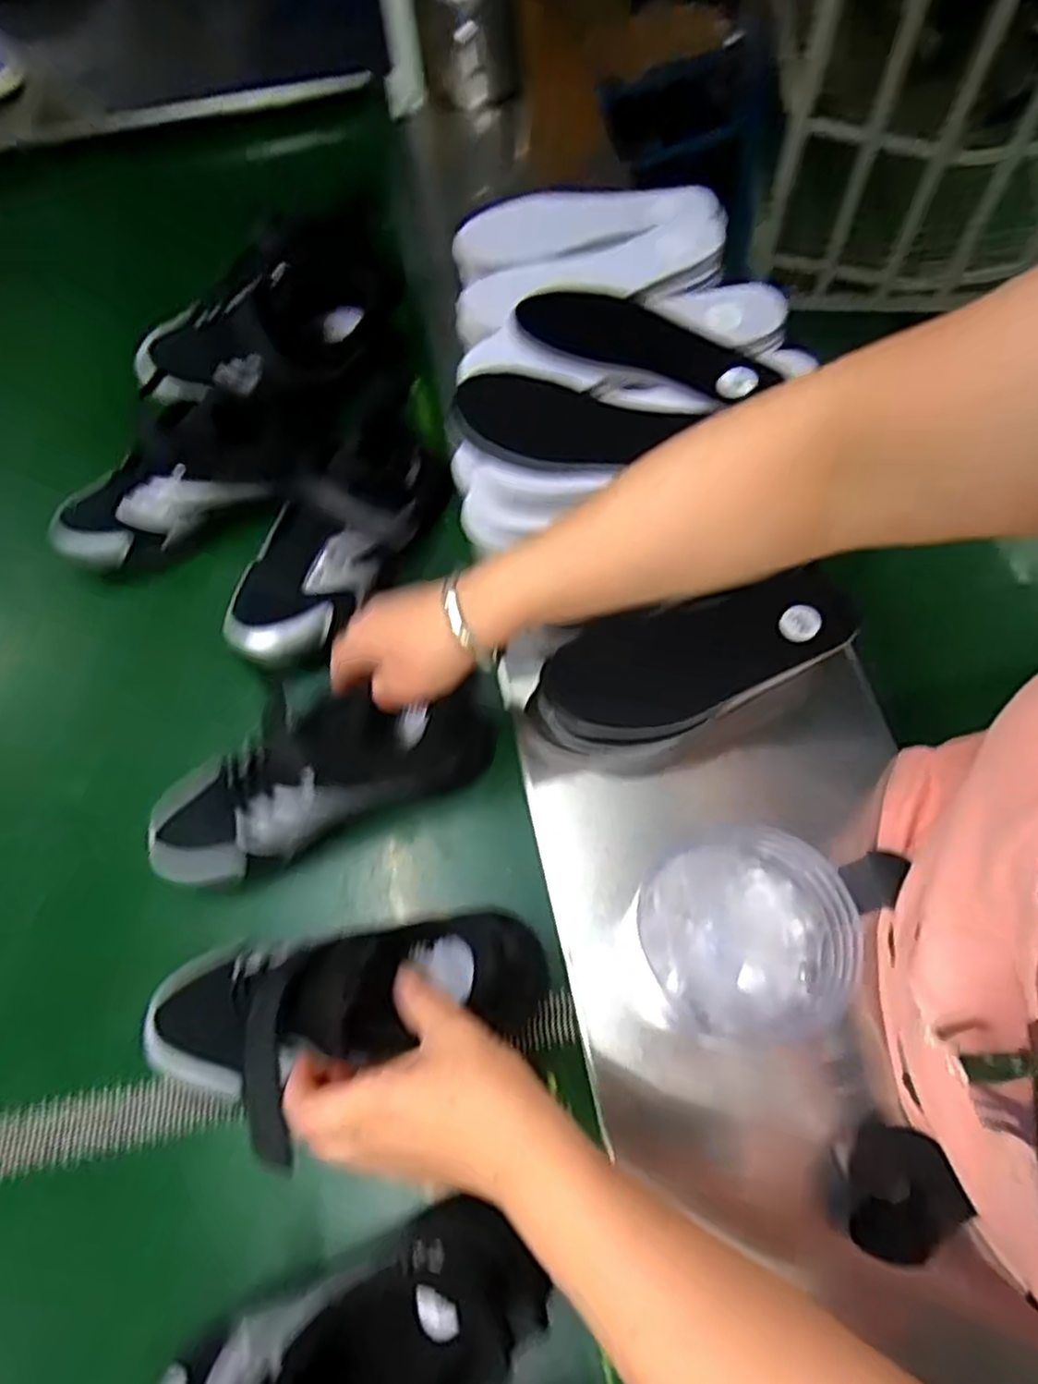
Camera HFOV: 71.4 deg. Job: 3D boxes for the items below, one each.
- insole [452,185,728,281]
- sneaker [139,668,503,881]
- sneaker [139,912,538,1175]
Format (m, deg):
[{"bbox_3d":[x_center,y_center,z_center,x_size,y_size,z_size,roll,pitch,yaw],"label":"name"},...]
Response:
[{"bbox_3d":[0.055,-0.408,0.621,0.225,0.019,0.076,-11,67,2],"label":"insole"},{"bbox_3d":[-0.126,0.050,0.455,0.213,0.076,0.075,-20,65,-16],"label":"sneaker"},{"bbox_3d":[-0.094,0.181,0.393,0.222,0.083,0.106,-9,65,-1],"label":"sneaker"}]

